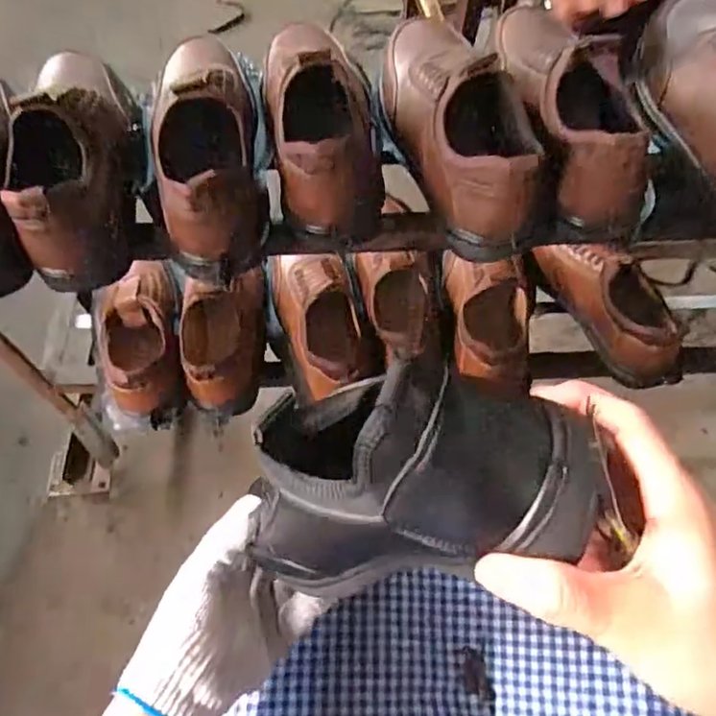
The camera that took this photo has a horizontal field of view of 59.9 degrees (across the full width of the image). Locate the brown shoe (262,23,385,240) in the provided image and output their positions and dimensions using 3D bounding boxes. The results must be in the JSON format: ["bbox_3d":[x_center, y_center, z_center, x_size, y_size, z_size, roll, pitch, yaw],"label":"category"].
[{"bbox_3d":[-0.029,-0.222,0.549,0.095,0.090,0.245,-8,61,-2],"label":"brown shoe"}]

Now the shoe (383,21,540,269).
[{"bbox_3d":[0.082,-0.216,0.541,0.099,0.091,0.276,-11,61,-3],"label":"shoe"}]

